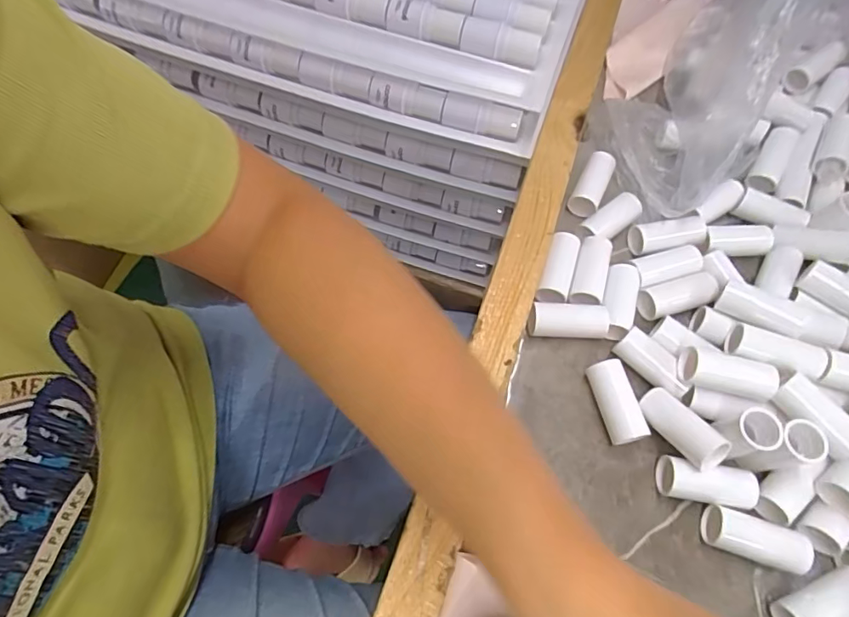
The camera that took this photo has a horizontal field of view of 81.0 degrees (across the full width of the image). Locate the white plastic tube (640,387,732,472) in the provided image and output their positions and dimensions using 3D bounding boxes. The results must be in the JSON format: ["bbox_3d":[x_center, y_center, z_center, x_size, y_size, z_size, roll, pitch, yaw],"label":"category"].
[{"bbox_3d":[0.141,0.064,0.272,0.020,0.020,0.048,-27,47,-15],"label":"white plastic tube"}]

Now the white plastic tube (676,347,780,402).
[{"bbox_3d":[0.170,0.037,0.278,0.051,0.020,0.019,14,65,4],"label":"white plastic tube"}]

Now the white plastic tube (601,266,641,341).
[{"bbox_3d":[0.125,-0.003,0.317,0.022,0.019,0.048,11,65,2],"label":"white plastic tube"}]

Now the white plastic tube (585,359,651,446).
[{"bbox_3d":[0.110,0.054,0.287,0.019,0.022,0.045,-9,66,-7],"label":"white plastic tube"}]

